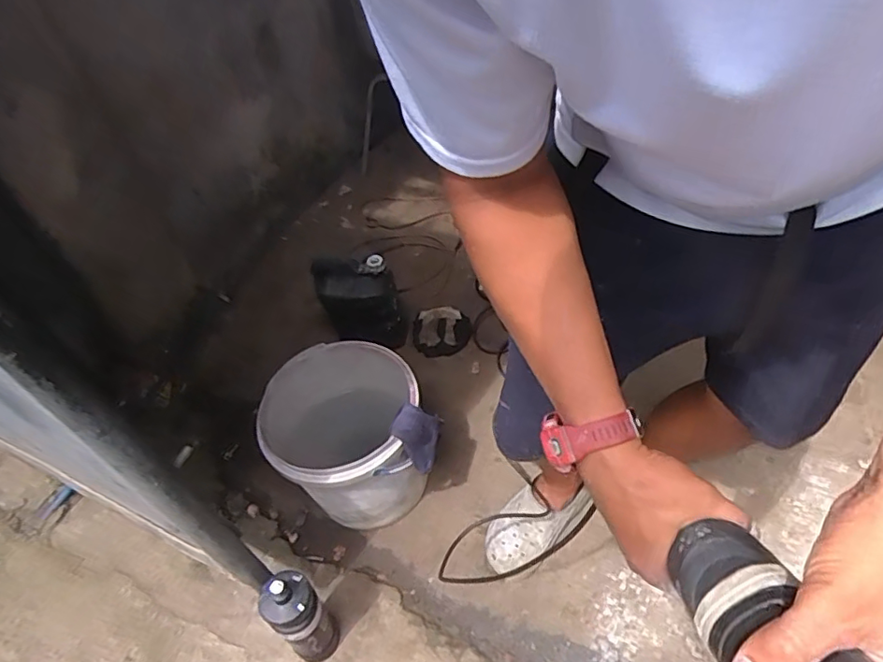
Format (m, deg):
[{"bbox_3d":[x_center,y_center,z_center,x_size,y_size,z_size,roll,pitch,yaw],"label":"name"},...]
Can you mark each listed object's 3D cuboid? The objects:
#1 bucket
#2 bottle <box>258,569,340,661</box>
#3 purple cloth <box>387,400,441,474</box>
[{"bbox_3d":[-0.188,0.222,1.129,0.287,0.286,0.313,-4,47,4],"label":"bucket"},{"bbox_3d":[-0.236,0.491,0.939,0.077,0.285,0.075,-3,47,3],"label":"bottle"},{"bbox_3d":[-0.041,0.196,1.012,0.030,0.133,0.095,1,57,45],"label":"purple cloth"}]

